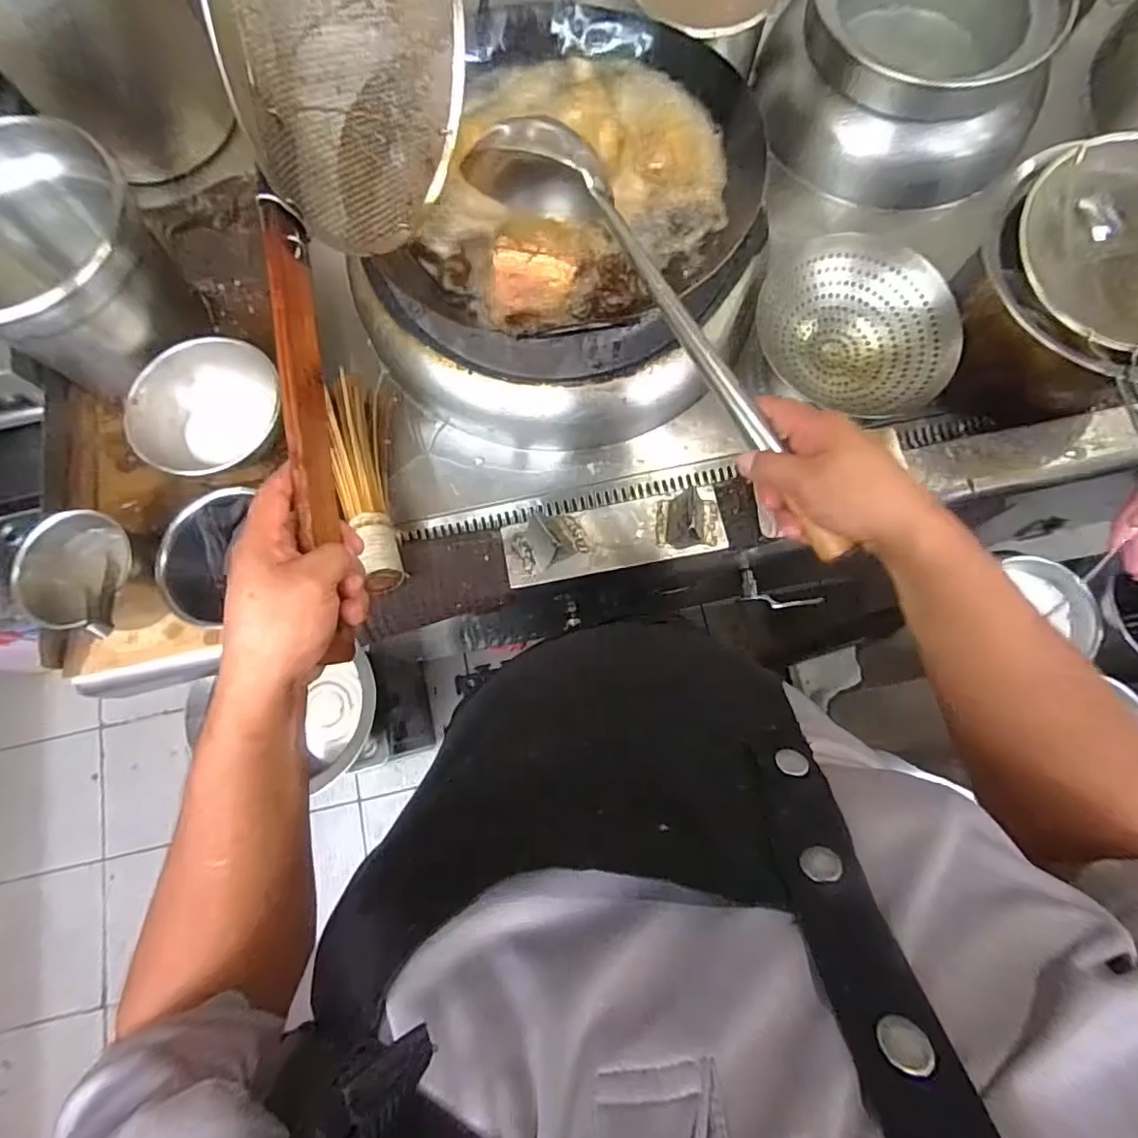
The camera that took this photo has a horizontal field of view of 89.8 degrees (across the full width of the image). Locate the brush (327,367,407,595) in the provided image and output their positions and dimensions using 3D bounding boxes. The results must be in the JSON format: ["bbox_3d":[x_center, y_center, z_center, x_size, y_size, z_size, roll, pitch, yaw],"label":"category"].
[{"bbox_3d":[-0.241,-0.105,0.678,0.059,0.080,0.274,-13,75,-2],"label":"brush"}]

